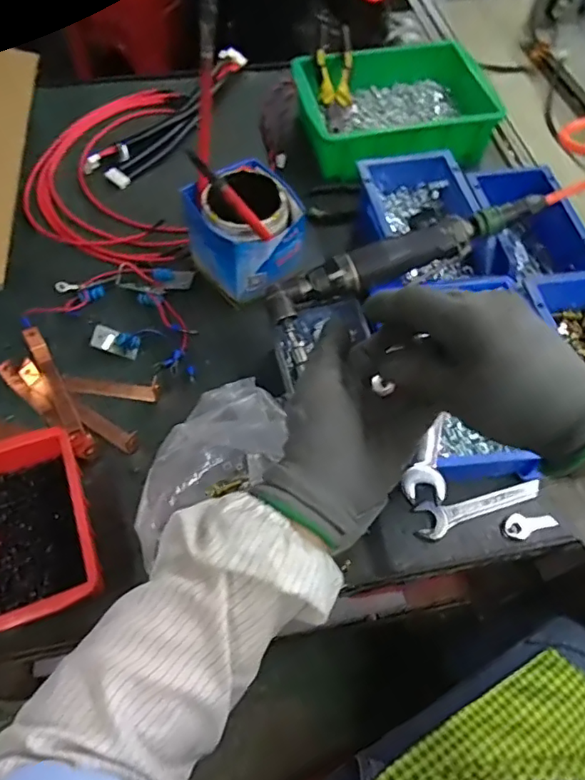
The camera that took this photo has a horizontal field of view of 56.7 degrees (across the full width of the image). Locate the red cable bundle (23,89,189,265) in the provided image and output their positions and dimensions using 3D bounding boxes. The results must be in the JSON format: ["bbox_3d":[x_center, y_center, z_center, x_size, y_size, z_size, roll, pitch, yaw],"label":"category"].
[{"bbox_3d":[-0.240,-0.281,0.699,0.195,0.026,0.324,-5,60,-6],"label":"red cable bundle"}]

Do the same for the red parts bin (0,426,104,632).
[{"bbox_3d":[-0.215,0.111,0.444,0.097,0.047,0.147,-18,63,-13],"label":"red parts bin"}]

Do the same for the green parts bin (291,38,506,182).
[{"bbox_3d":[0.127,-0.370,0.718,0.237,0.073,0.198,-15,62,-11],"label":"green parts bin"}]

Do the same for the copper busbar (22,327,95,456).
[{"bbox_3d":[-0.226,0.003,0.523,0.017,0.026,0.150,-27,65,-17],"label":"copper busbar"}]

